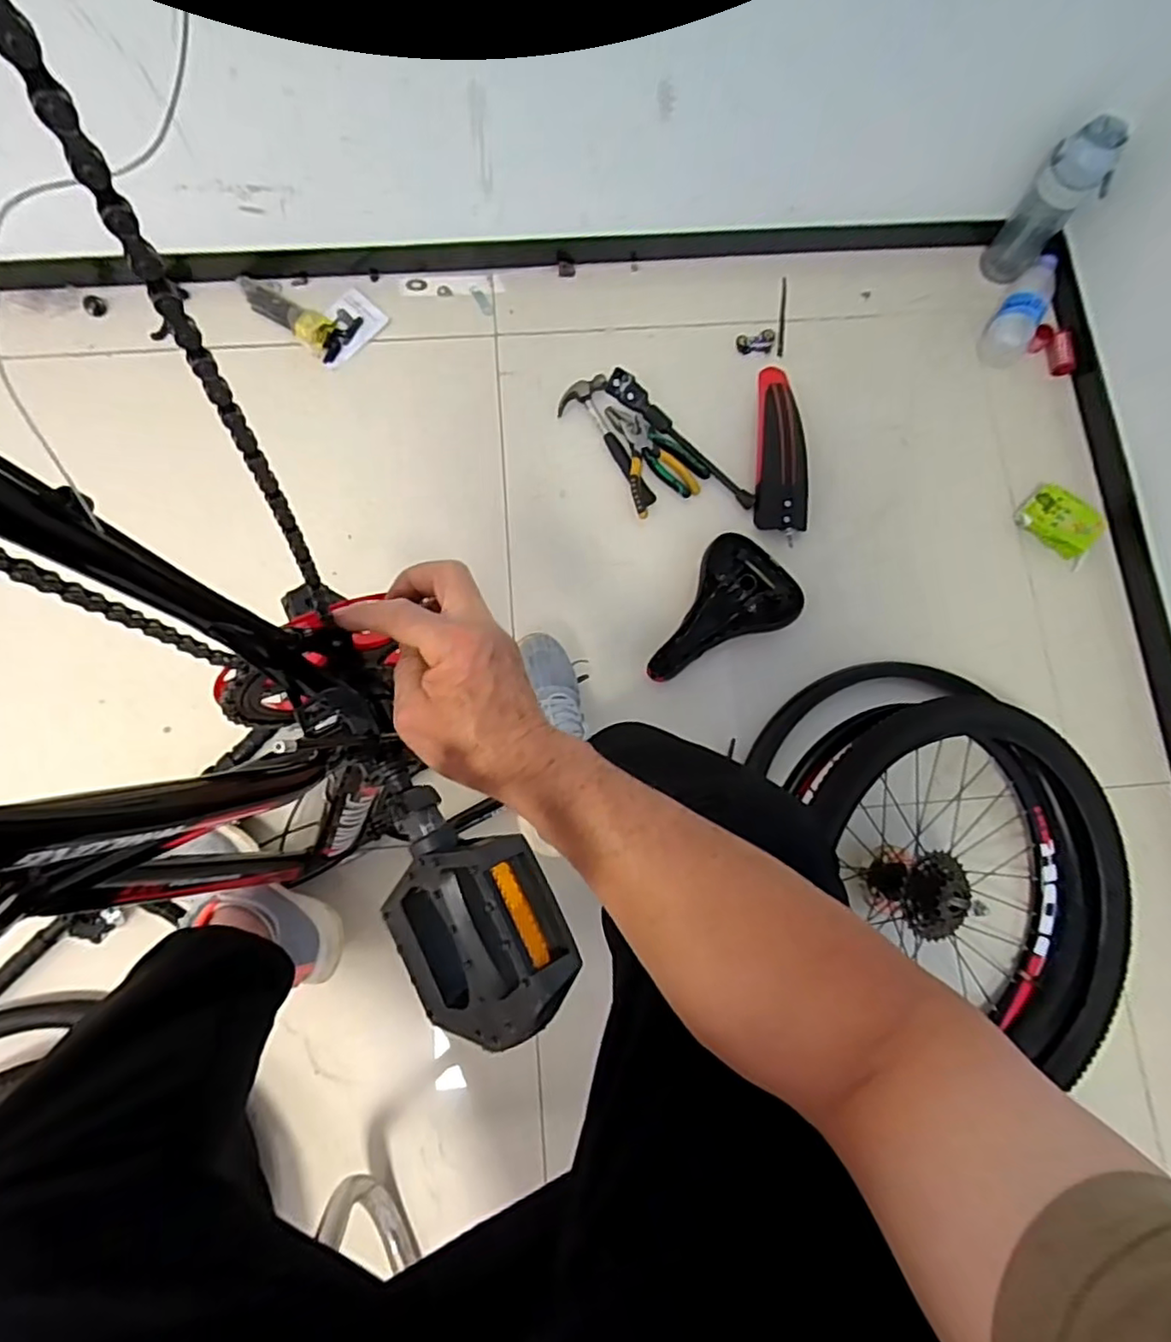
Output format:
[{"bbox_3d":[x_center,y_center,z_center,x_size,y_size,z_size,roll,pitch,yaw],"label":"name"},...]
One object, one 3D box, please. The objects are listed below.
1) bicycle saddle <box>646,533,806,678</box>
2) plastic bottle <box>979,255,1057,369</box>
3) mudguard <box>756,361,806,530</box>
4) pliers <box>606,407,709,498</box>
[{"bbox_3d":[0.185,-0.087,0.918,0.249,0.072,0.157,-37,82,-8],"label":"bicycle saddle"},{"bbox_3d":[0.672,-0.551,0.995,0.069,0.058,0.181,33,80,5],"label":"plastic bottle"},{"bbox_3d":[0.298,-0.348,0.979,0.073,0.048,0.283,3,79,-1],"label":"mudguard"},{"bbox_3d":[0.104,-0.344,0.990,0.178,0.016,0.063,40,81,6],"label":"pliers"}]

